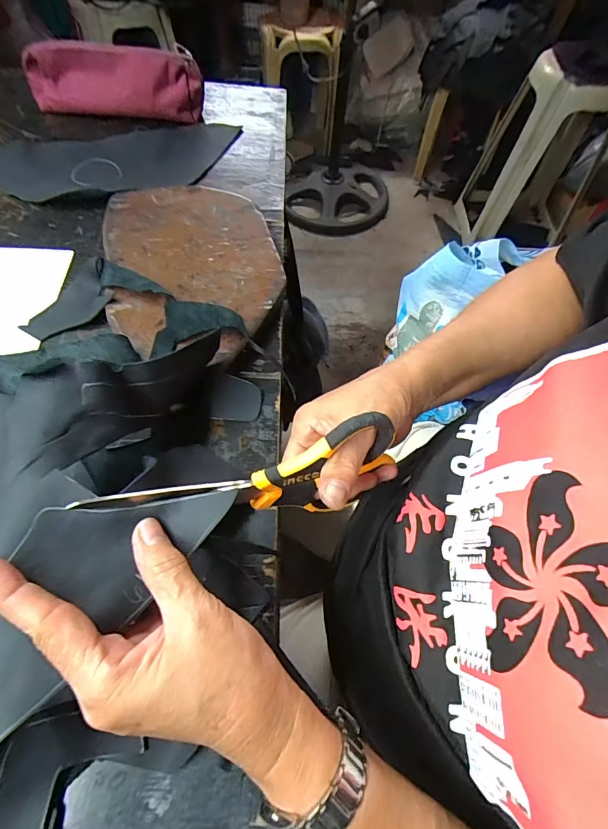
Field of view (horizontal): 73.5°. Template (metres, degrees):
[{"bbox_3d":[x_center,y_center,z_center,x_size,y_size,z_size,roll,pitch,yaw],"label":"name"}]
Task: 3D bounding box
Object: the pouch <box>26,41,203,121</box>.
[{"bbox_3d":[-0.269,-0.464,0.571,0.235,0.076,0.045,2,60,-3],"label":"pouch"}]

